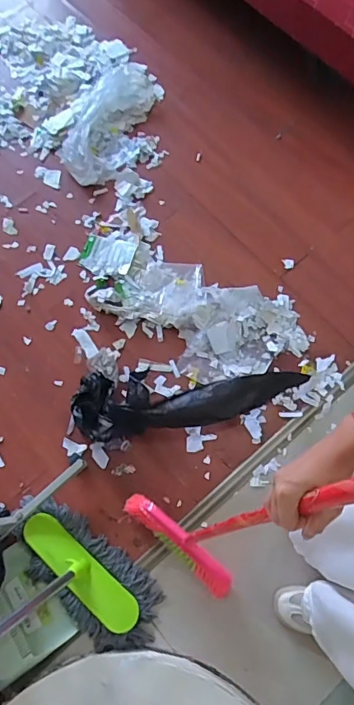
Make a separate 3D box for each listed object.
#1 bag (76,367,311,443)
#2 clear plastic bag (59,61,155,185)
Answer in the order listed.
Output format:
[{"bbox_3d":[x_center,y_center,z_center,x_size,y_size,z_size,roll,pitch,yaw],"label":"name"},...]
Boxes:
[{"bbox_3d":[0.035,0.126,1.273,0.628,0.147,0.186,-2,73,1],"label":"bag"},{"bbox_3d":[-0.215,-0.820,1.642,0.287,0.065,0.519,15,74,6],"label":"clear plastic bag"}]

